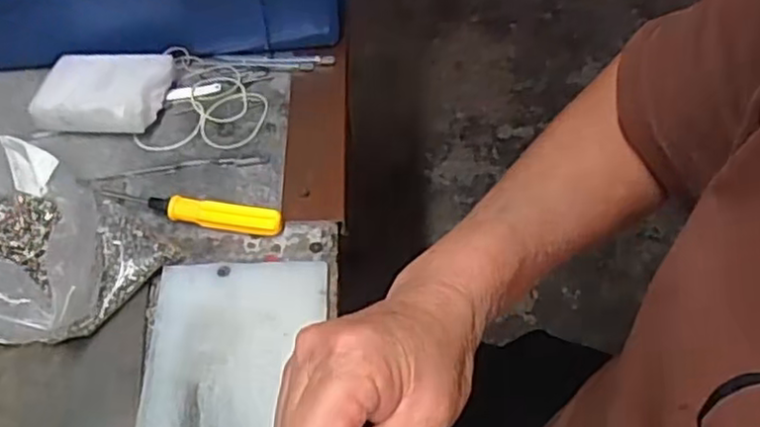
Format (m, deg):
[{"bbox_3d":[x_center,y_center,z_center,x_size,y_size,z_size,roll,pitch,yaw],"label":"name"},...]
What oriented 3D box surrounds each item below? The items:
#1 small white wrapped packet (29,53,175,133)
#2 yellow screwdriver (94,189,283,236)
[{"bbox_3d":[-0.188,-0.082,0.477,0.083,0.031,0.056,3,52,3],"label":"small white wrapped packet"},{"bbox_3d":[-0.115,-0.003,0.420,0.112,0.013,0.014,11,53,10],"label":"yellow screwdriver"}]

